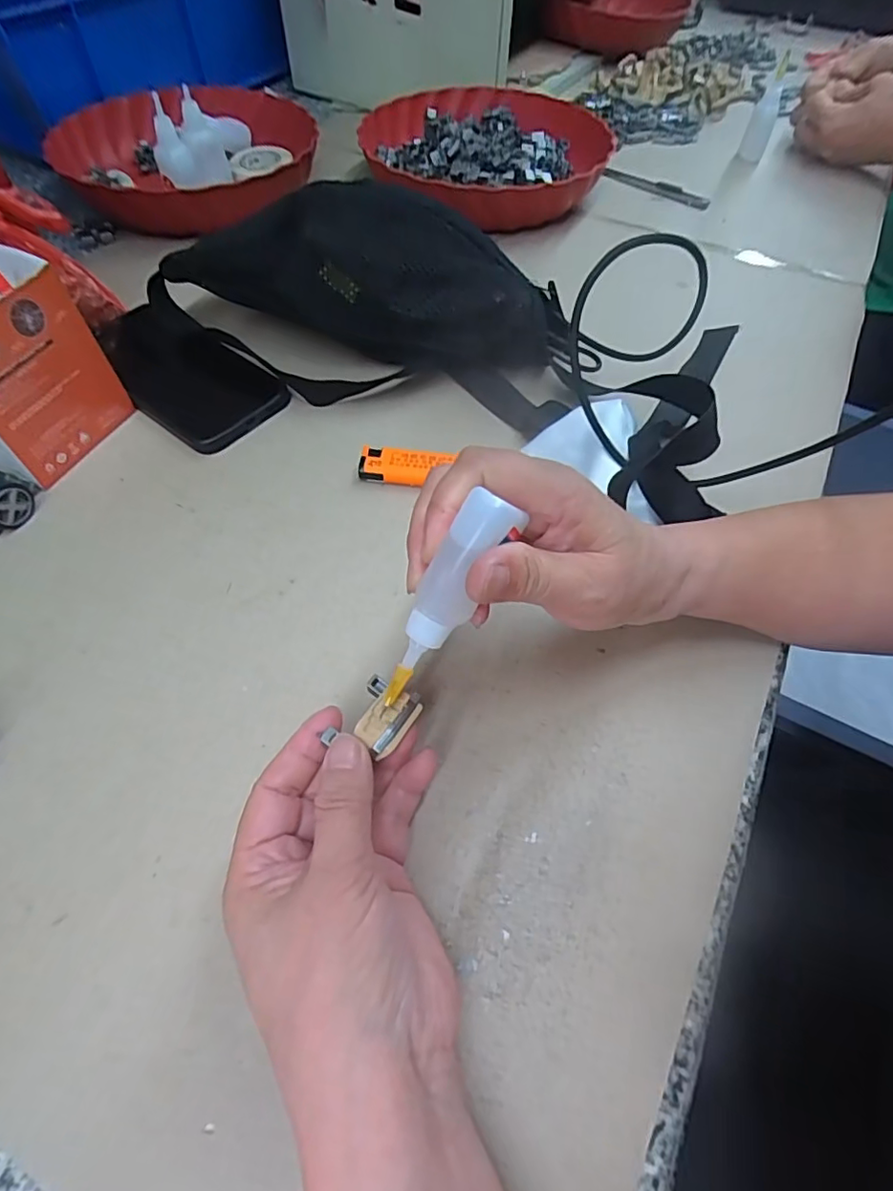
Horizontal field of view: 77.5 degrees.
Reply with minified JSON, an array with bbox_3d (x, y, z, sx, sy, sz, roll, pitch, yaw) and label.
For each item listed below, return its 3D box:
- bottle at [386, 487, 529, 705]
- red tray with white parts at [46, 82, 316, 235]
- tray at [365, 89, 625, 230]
[{"bbox_3d":[-0.002,0.004,0.208,0.019,0.088,0.017,37,24,20],"label":"bottle"},{"bbox_3d":[-0.248,-0.443,0.542,0.248,0.073,0.227,39,64,21],"label":"red tray with white parts"},{"bbox_3d":[0.034,-0.443,0.567,0.245,0.047,0.242,15,58,8],"label":"tray"}]

